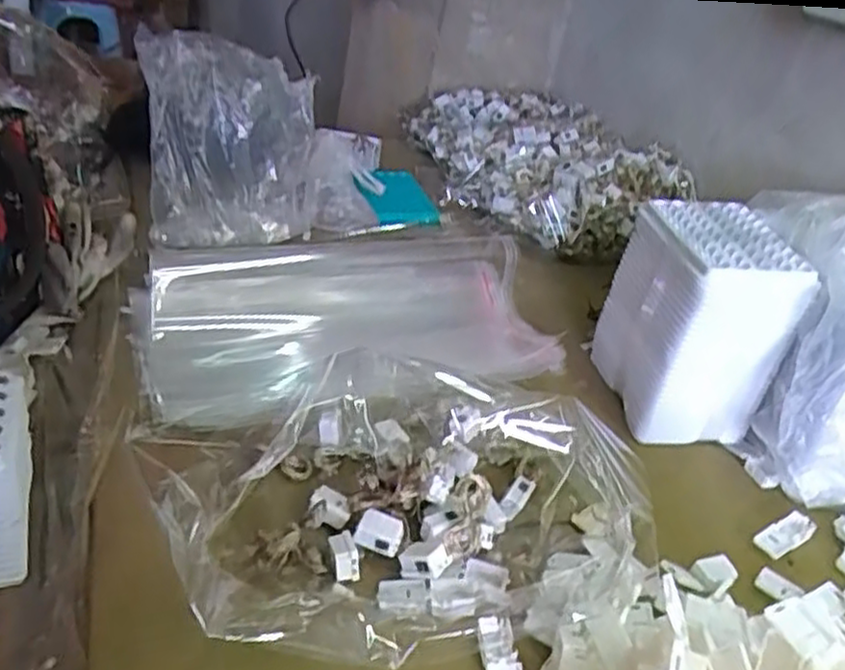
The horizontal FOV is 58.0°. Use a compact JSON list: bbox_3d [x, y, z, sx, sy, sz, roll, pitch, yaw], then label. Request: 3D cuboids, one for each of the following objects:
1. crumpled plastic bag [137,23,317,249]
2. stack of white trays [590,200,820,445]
[{"bbox_3d":[-0.190,-0.201,0.760,0.156,0.175,0.172,4,32,-13],"label":"crumpled plastic bag"},{"bbox_3d":[0.216,-0.011,0.612,0.095,0.154,0.121,5,32,-11],"label":"stack of white trays"}]

